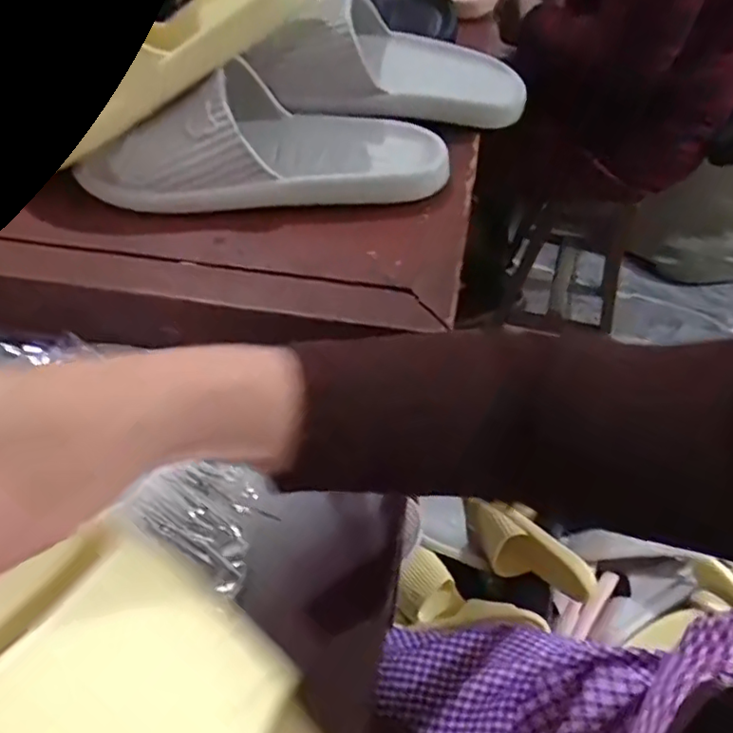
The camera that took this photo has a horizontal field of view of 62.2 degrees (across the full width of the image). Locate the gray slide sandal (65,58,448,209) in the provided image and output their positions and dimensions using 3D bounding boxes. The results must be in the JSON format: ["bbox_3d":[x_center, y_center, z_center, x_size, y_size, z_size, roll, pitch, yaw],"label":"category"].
[{"bbox_3d":[-0.073,-0.171,0.445,0.265,0.071,0.099,1,50,0],"label":"gray slide sandal"}]

